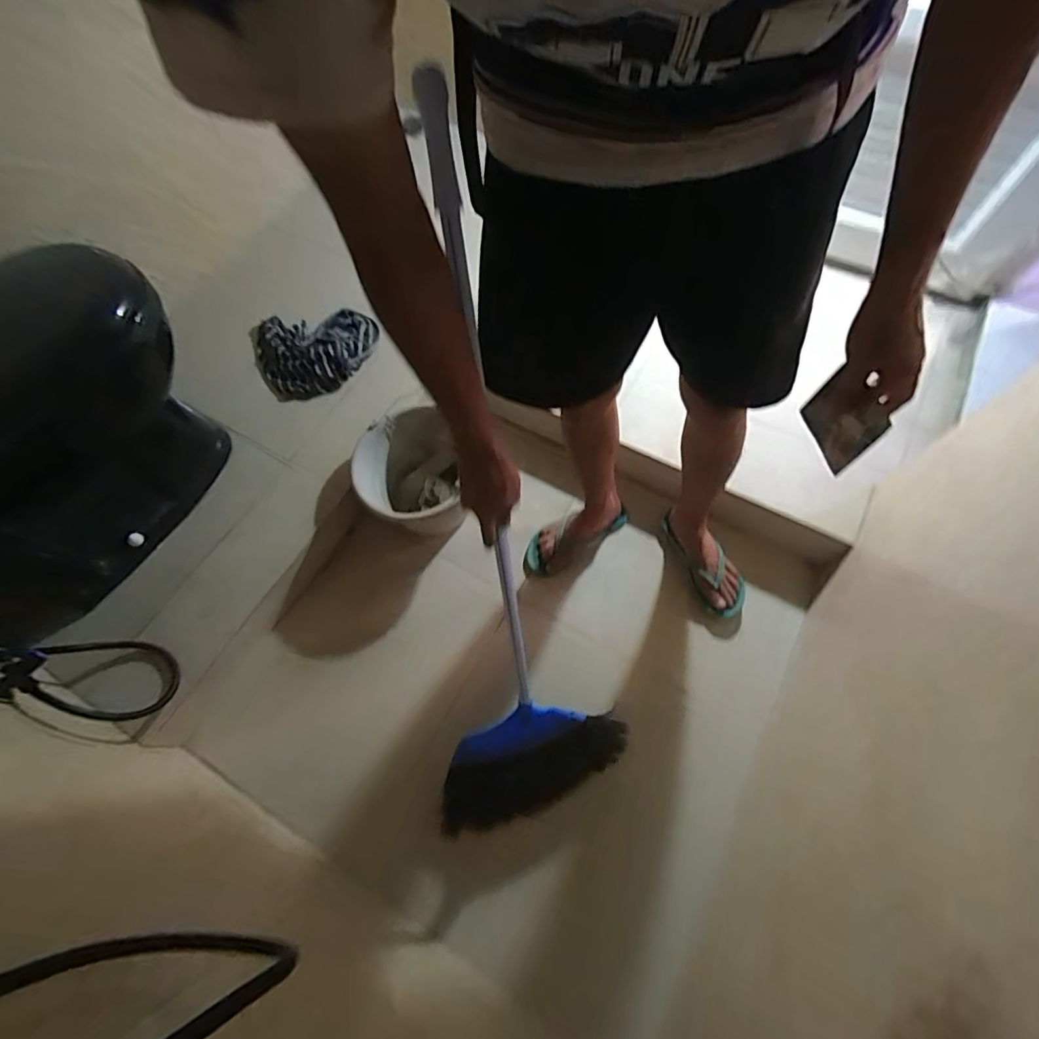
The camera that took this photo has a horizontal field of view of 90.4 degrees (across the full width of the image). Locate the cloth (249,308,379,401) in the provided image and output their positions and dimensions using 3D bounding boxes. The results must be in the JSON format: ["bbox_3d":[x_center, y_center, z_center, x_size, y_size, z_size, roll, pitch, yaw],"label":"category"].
[{"bbox_3d":[-0.510,-0.438,1.283,0.295,0.055,0.302,-31,66,-12],"label":"cloth"}]

